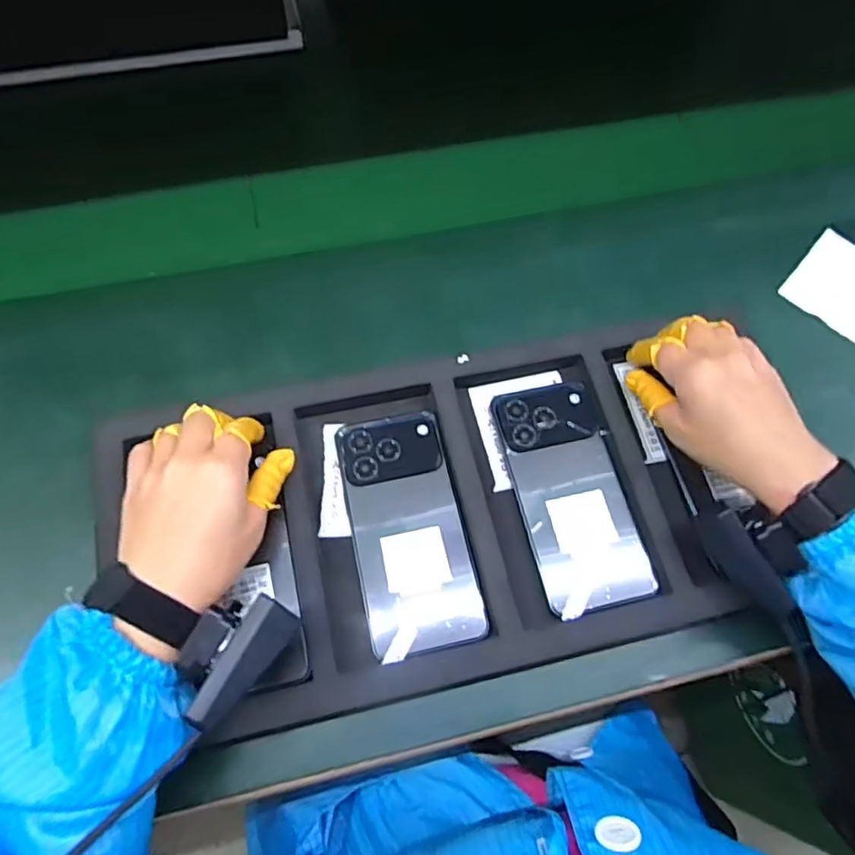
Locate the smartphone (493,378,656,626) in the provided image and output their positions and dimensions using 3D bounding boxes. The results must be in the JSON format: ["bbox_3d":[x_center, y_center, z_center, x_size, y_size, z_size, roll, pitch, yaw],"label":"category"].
[{"bbox_3d":[0.101,0.045,0.426,0.074,0.009,0.160,-10,67,-7],"label":"smartphone"}]

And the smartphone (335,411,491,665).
[{"bbox_3d":[-0.014,0.067,0.411,0.074,0.005,0.160,-11,67,-6],"label":"smartphone"}]

